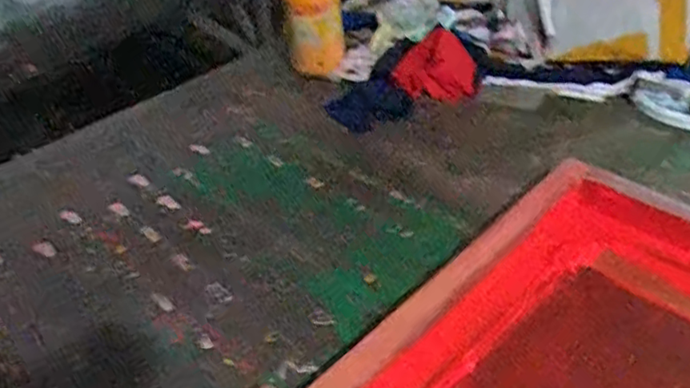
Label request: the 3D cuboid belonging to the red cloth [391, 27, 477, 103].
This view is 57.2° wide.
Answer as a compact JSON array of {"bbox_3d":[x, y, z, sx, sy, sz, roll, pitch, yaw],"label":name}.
[{"bbox_3d":[0.140,-0.198,1.010,0.121,0.035,0.135,-24,67,-8],"label":"red cloth"}]

